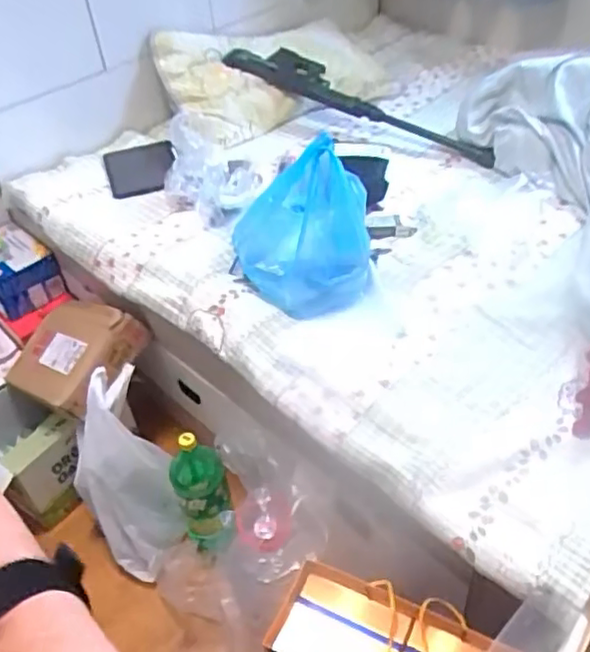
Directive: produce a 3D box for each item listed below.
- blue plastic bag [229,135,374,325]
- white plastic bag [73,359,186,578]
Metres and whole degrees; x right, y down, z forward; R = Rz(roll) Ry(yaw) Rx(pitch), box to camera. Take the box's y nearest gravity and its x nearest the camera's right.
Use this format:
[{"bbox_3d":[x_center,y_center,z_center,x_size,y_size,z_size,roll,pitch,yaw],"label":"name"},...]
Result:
[{"bbox_3d":[0.012,-0.184,1.192,0.256,0.261,0.226,-7,42,-1],"label":"blue plastic bag"},{"bbox_3d":[-0.356,0.294,1.314,0.186,0.412,0.067,-17,7,-12],"label":"white plastic bag"}]

